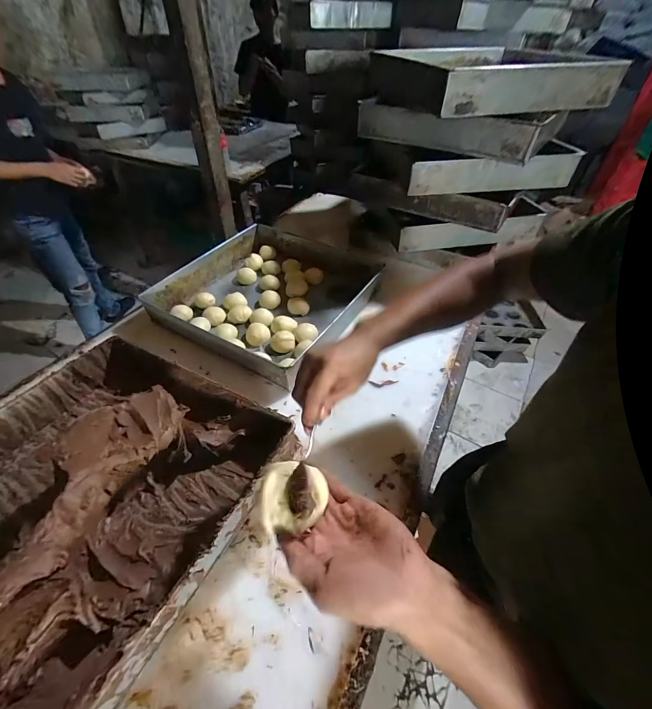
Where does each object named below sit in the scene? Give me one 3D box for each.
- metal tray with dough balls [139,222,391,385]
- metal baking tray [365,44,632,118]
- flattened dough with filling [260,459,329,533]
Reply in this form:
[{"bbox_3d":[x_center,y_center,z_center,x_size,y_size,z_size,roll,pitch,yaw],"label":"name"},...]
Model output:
[{"bbox_3d":[-0.128,-0.160,0.772,0.416,0.078,0.452,23,49,21],"label":"metal tray with dough balls"},{"bbox_3d":[0.362,-0.665,0.763,0.501,0.085,0.435,-12,46,-13],"label":"metal baking tray"},{"bbox_3d":[-0.028,0.120,0.274,0.053,0.020,0.055,1,46,-2],"label":"flattened dough with filling"}]

